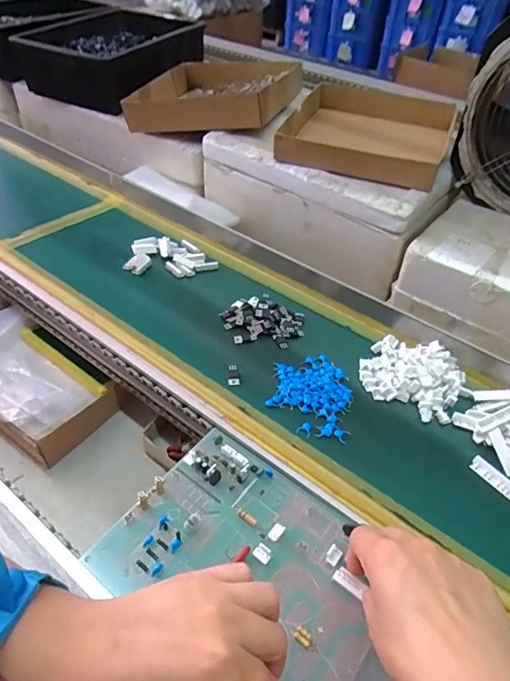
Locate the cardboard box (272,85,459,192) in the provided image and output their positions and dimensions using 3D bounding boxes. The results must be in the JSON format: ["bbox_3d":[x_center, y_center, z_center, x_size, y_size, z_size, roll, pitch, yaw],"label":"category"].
[{"bbox_3d":[0.153,-0.279,0.629,0.198,0.043,0.202,19,47,15],"label":"cardboard box"}]

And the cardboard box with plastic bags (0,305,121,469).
[{"bbox_3d":[-0.272,0.041,0.545,0.226,0.041,0.115,29,50,23],"label":"cardboard box with plastic bags"}]

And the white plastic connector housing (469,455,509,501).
[{"bbox_3d":[0.195,0.111,0.378,0.012,0.006,0.039,-31,55,-30],"label":"white plastic connector housing"}]

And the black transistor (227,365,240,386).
[{"bbox_3d":[-0.021,0.033,0.442,0.011,0.004,0.022,-2,61,-5],"label":"black transistor"}]

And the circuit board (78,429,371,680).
[{"bbox_3d":[-0.006,0.158,0.329,0.183,0.010,0.138,30,51,24],"label":"circuit board"}]

